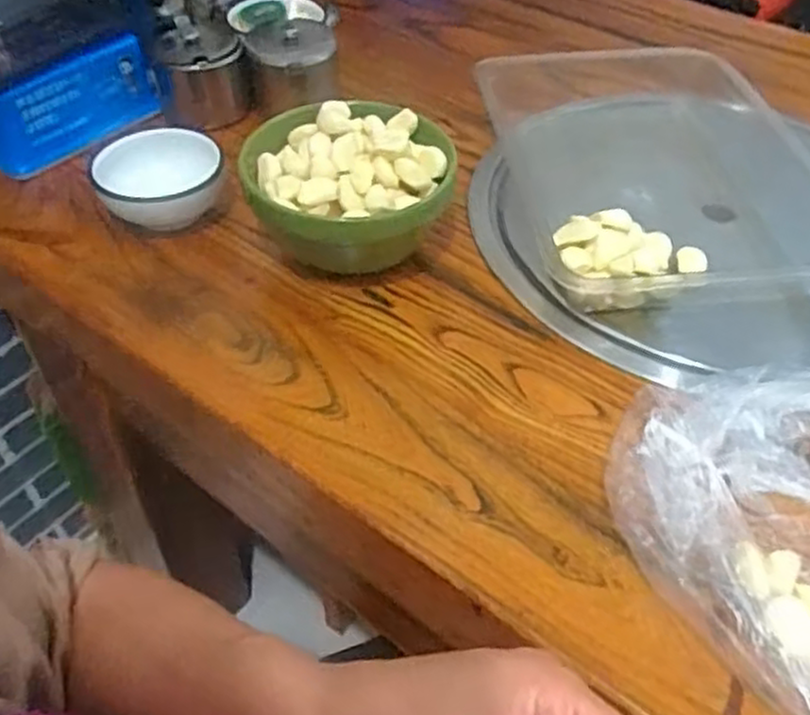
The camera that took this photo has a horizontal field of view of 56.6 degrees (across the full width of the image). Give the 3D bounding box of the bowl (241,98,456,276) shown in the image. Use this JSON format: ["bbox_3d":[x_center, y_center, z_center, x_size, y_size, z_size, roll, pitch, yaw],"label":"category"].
[{"bbox_3d":[-0.040,-0.121,0.545,0.141,0.078,0.141,1,48,-1],"label":"bowl"}]

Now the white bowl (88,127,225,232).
[{"bbox_3d":[-0.185,-0.132,0.575,0.090,0.041,0.091,-20,51,-18],"label":"white bowl"}]

